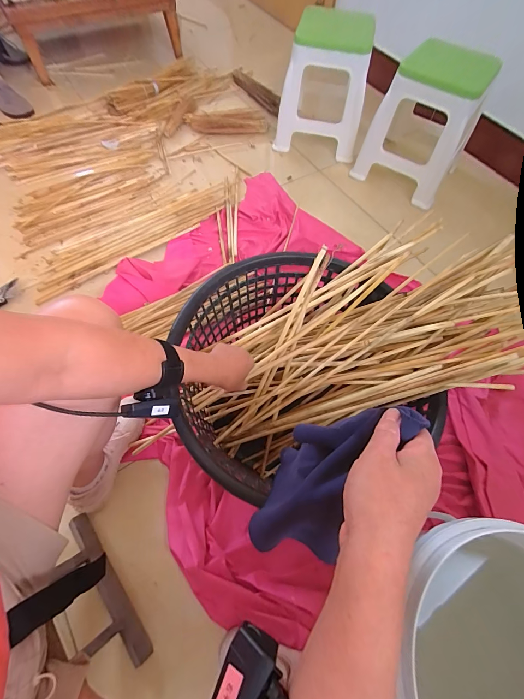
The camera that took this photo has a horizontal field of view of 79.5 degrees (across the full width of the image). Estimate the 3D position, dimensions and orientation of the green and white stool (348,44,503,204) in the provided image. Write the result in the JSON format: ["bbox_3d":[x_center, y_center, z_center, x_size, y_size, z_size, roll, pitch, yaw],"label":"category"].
[{"bbox_3d":[0.517,-0.728,1.015,0.298,0.350,0.260,30,65,13],"label":"green and white stool"}]

